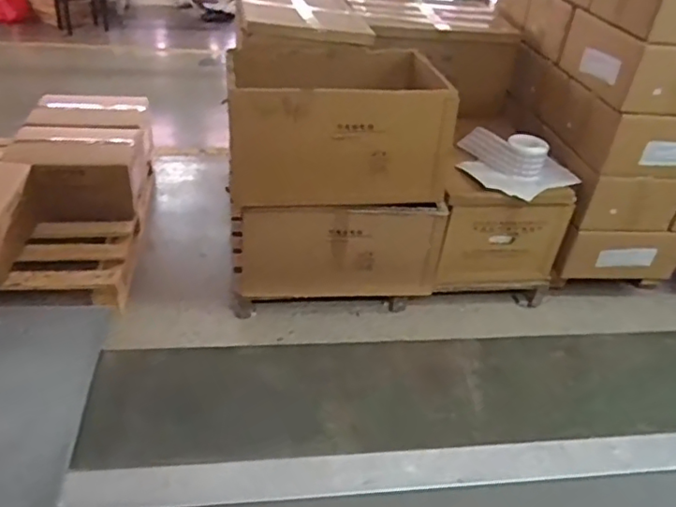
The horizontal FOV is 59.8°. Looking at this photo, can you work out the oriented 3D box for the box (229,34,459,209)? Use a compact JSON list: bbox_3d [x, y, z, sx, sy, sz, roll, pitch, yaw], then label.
[{"bbox_3d":[0.001,-0.377,1.759,0.625,0.351,0.394,0,34,-10],"label":"box"}]

